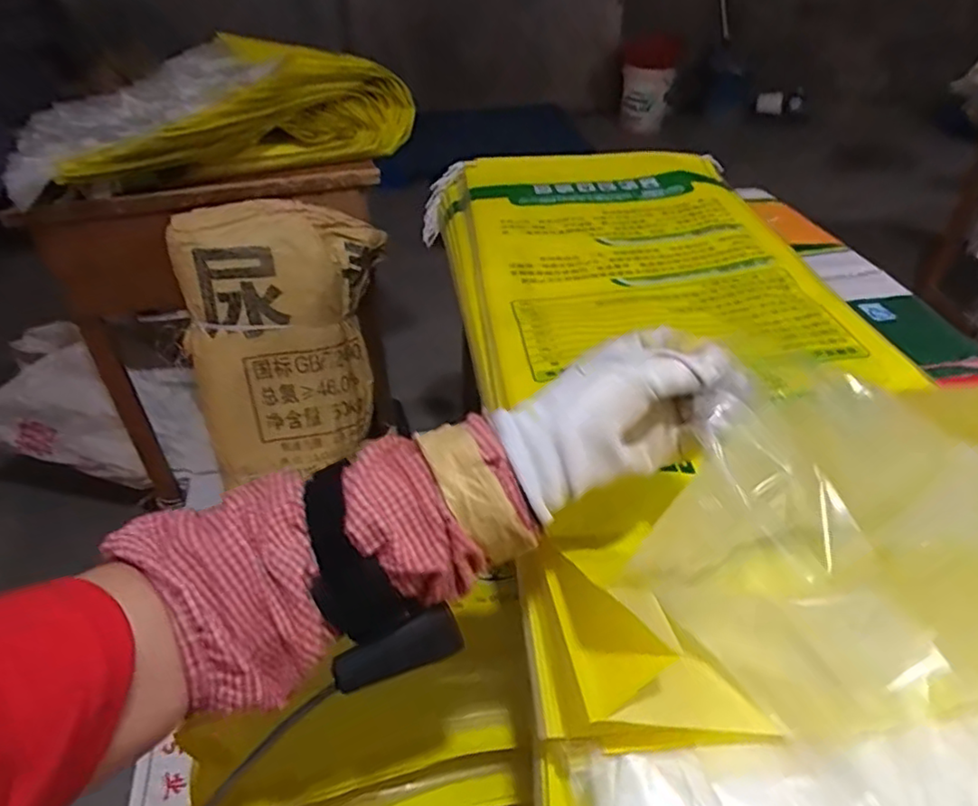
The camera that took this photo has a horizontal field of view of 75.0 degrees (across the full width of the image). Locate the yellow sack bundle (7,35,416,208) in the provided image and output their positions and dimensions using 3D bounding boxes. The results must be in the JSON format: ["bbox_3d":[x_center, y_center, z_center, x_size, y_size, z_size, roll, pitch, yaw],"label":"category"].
[{"bbox_3d":[-0.418,-0.453,1.003,0.595,0.169,0.227,-11,39,-13],"label":"yellow sack bundle"}]

